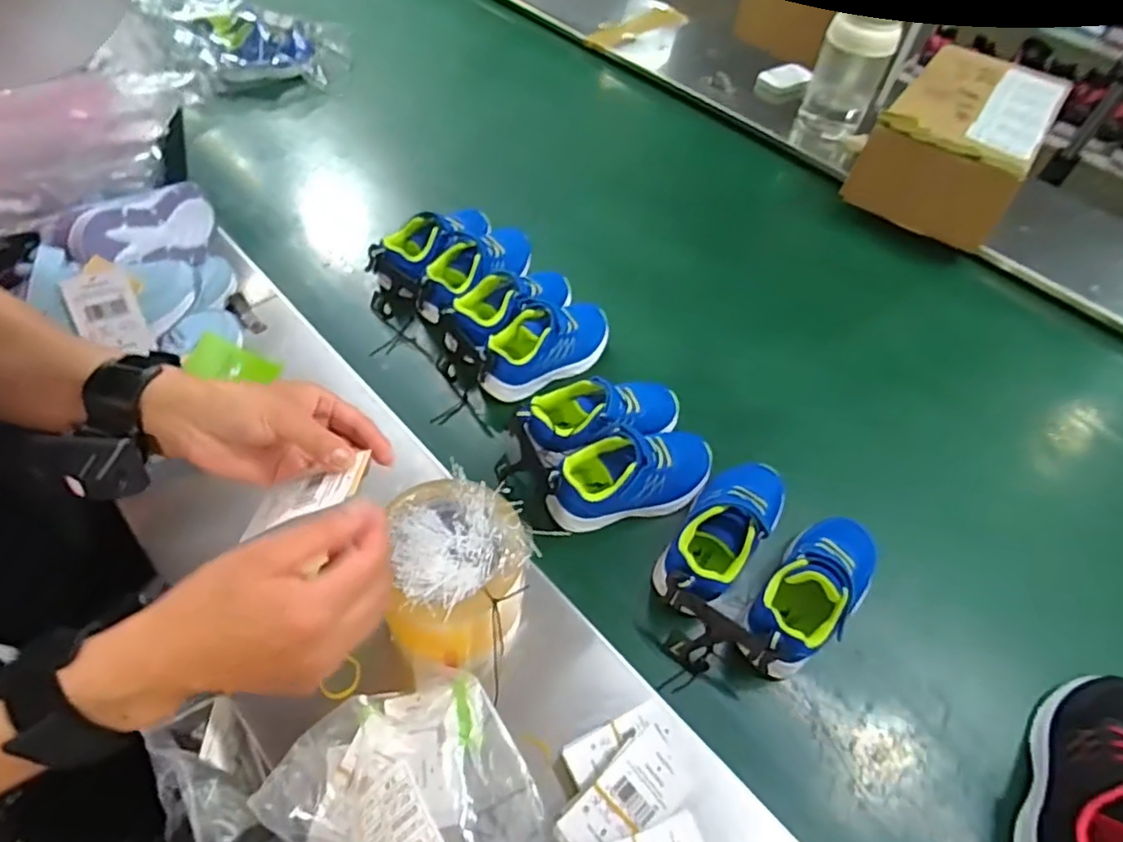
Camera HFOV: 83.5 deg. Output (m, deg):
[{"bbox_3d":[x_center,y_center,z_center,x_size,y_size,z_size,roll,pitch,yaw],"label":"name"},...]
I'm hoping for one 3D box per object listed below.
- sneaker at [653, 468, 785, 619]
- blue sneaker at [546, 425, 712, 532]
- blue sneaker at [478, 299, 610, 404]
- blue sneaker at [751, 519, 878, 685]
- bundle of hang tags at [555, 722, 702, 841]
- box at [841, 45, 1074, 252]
[{"bbox_3d":[0.147,0.099,0.569,0.070,0.063,0.176,31,58,15],"label":"sneaker"},{"bbox_3d":[0.070,0.054,0.597,0.167,0.072,0.074,-9,57,-11],"label":"blue sneaker"},{"bbox_3d":[-0.017,-0.089,0.687,0.160,0.062,0.070,-28,62,-22],"label":"blue sneaker"},{"bbox_3d":[0.217,0.149,0.546,0.071,0.088,0.156,41,62,21],"label":"blue sneaker"},{"bbox_3d":[0.048,0.257,0.428,0.100,0.020,0.051,-32,64,-24],"label":"bundle of hang tags"},{"bbox_3d":[0.586,-0.414,0.939,0.190,0.149,0.348,32,59,16],"label":"box"}]

